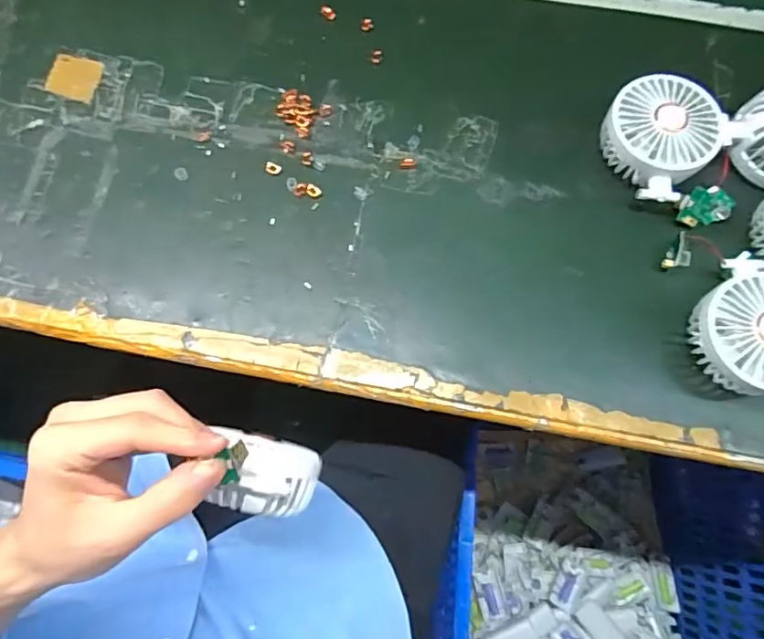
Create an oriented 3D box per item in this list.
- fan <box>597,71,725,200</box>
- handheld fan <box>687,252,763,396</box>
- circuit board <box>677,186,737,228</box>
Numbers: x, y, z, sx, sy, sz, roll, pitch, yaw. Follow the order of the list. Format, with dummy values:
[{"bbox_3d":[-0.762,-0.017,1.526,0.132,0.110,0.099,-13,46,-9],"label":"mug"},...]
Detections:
[{"bbox_3d":[0.233,-0.155,0.461,0.088,0.049,0.102,38,77,8],"label":"fan"},{"bbox_3d":[0.279,0.004,0.412,0.090,0.050,0.108,-6,75,-3],"label":"handheld fan"},{"bbox_3d":[0.273,-0.097,0.457,0.049,0.010,0.031,-14,102,-7],"label":"circuit board"}]

